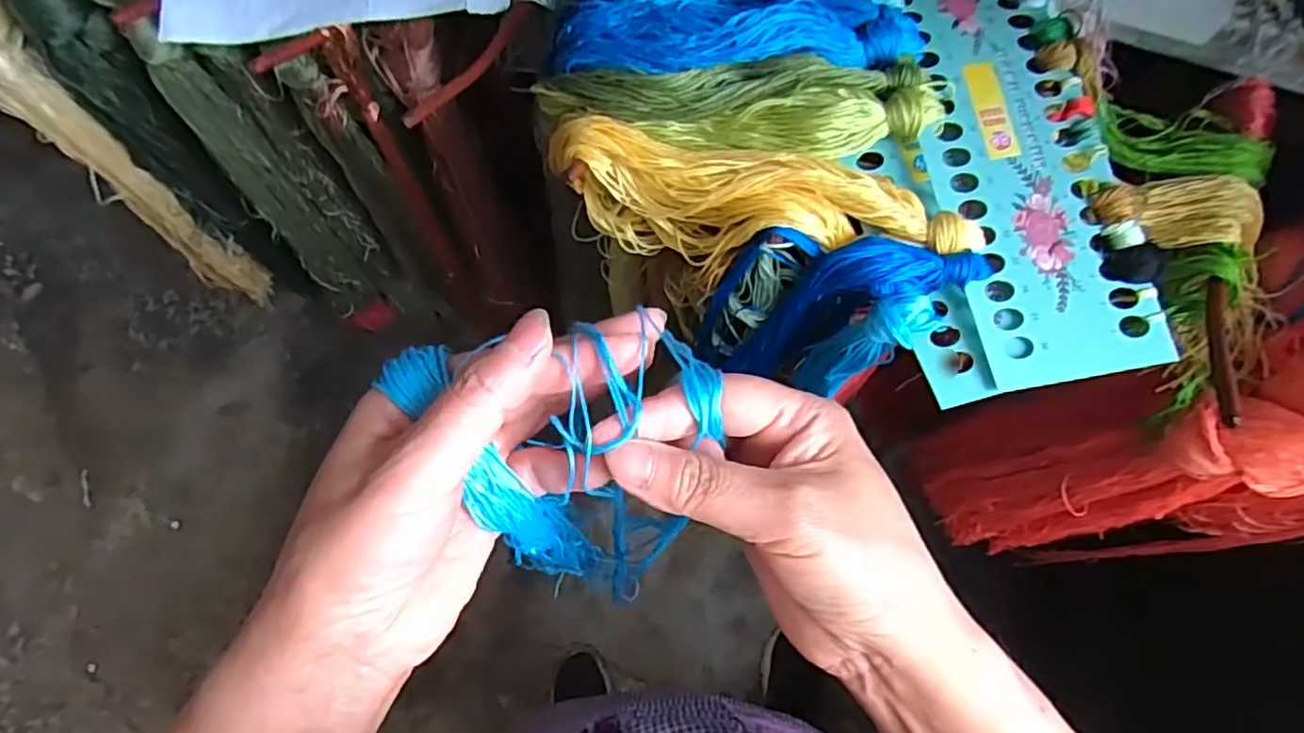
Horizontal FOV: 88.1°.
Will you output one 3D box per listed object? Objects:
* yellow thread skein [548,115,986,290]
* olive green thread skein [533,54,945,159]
[{"bbox_3d":[0.046,-0.076,0.329,0.200,0.063,0.044,14,70,23],"label":"yellow thread skein"},{"bbox_3d":[0.032,-0.126,0.331,0.200,0.031,0.048,7,70,16],"label":"olive green thread skein"}]

